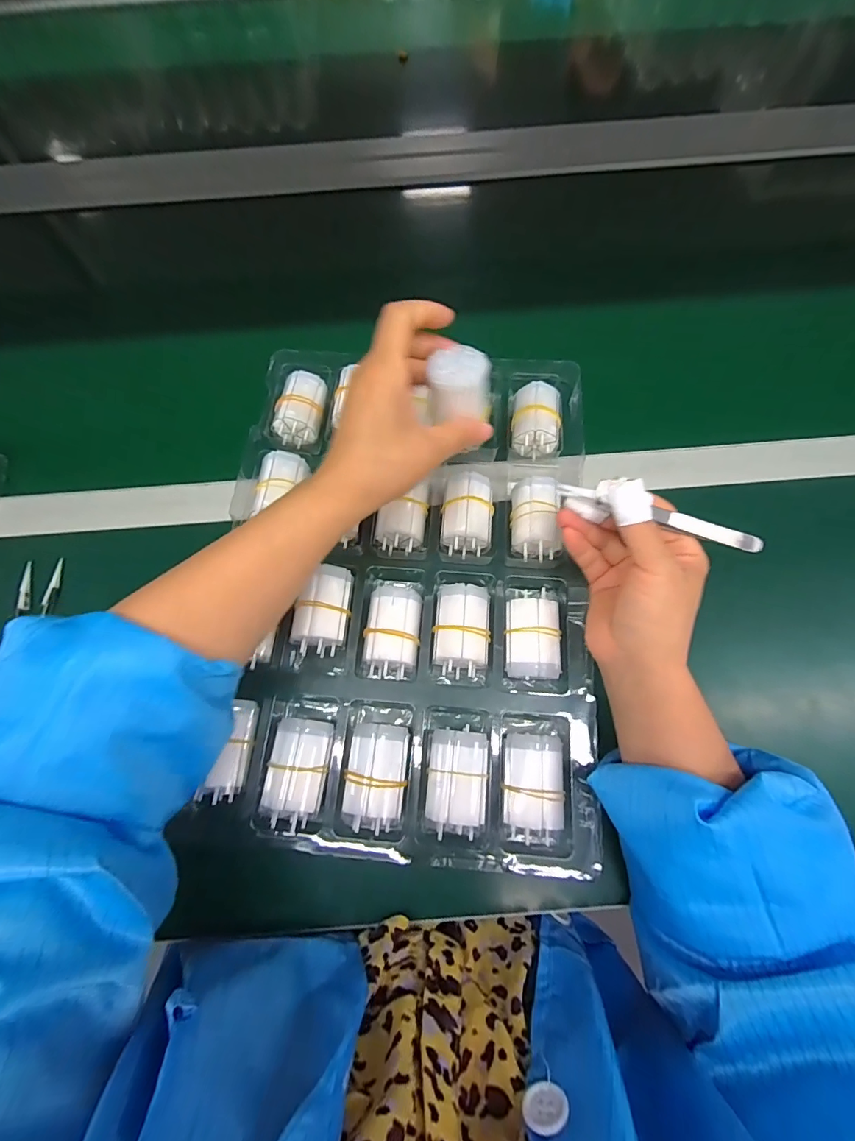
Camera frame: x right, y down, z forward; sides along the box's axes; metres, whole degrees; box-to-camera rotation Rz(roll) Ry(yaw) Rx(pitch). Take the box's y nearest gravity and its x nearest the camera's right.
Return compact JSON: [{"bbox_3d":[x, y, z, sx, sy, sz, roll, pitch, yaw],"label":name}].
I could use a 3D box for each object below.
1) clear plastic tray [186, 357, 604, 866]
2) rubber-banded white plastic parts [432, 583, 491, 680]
[{"bbox_3d":[-0.017,-0.006,0.353,0.278,0.041,0.397,4,70,4],"label":"clear plastic tray"},{"bbox_3d":[0.025,0.044,0.331,0.040,0.031,0.063,6,70,4],"label":"rubber-banded white plastic parts"}]

